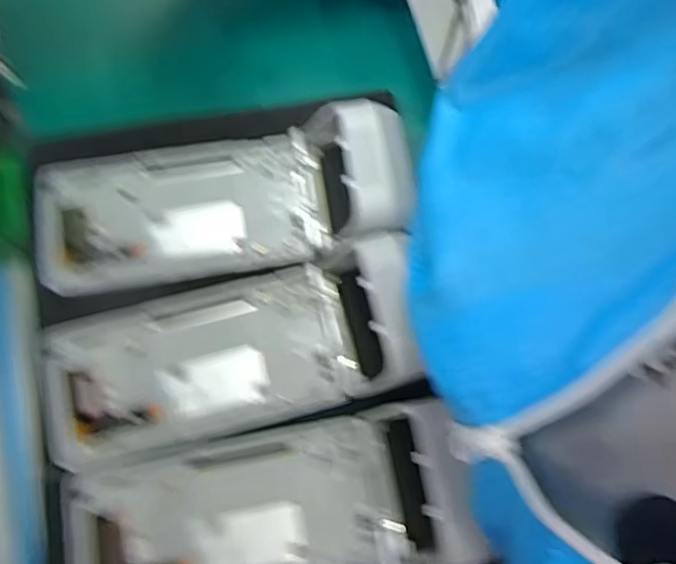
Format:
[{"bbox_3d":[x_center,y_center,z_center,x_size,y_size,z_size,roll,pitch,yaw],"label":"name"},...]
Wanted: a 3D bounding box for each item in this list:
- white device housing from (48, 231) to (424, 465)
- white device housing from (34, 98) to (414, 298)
[{"bbox_3d":[-0.063,0.039,0.336,0.210,0.047,0.085,-14,75,-4],"label":"white device housing"},{"bbox_3d":[-0.072,-0.052,0.357,0.227,0.041,0.086,-9,75,-3],"label":"white device housing"}]

